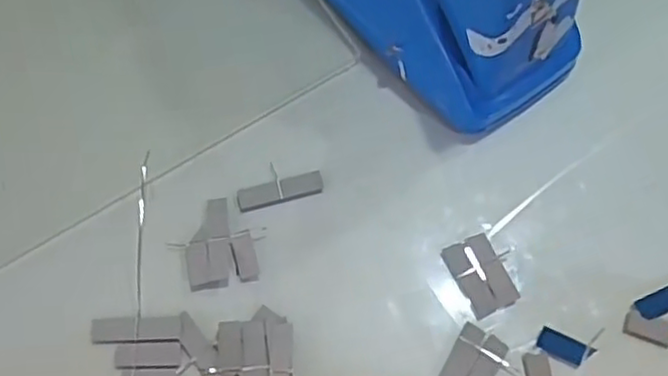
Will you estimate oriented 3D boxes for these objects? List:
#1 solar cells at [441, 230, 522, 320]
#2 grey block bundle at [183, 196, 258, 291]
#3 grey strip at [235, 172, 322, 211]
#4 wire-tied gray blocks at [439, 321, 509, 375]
[{"bbox_3d":[0.063,0.037,0.291,0.022,0.004,0.032,-24,71,-6],"label":"solar cells"},{"bbox_3d":[-0.051,0.024,0.301,0.030,0.004,0.040,-11,70,-1],"label":"grey block bundle"},{"bbox_3d":[-0.025,0.001,0.309,0.039,0.004,0.011,-15,70,-3],"label":"grey strip"},{"bbox_3d":[0.057,0.072,0.279,0.020,0.004,0.028,29,74,12],"label":"wire-tied gray blocks"}]

